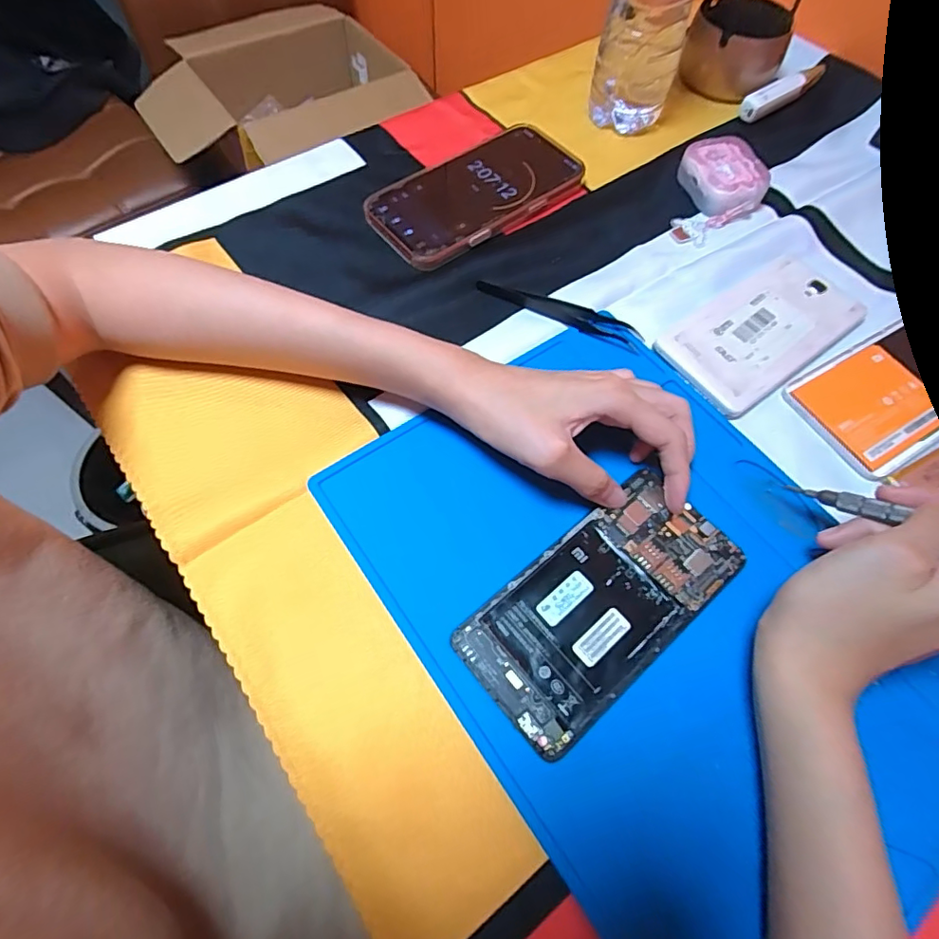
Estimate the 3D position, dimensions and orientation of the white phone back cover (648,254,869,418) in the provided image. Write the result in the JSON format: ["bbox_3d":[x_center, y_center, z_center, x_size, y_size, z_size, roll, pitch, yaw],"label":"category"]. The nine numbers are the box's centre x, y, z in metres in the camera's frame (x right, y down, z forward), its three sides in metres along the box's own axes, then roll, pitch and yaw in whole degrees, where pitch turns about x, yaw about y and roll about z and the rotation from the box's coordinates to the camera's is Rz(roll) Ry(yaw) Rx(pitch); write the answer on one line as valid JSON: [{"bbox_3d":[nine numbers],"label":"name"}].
[{"bbox_3d":[0.195,-0.091,0.357,0.143,0.009,0.070,-32,68,-17],"label":"white phone back cover"}]

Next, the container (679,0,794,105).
[{"bbox_3d":[0.240,-0.385,0.489,0.086,0.050,0.100,23,64,10],"label":"container"}]

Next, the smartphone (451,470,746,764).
[{"bbox_3d":[0.068,0.066,0.274,0.144,0.004,0.071,-36,69,-16],"label":"smartphone"}]

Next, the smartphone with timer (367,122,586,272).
[{"bbox_3d":[0.006,-0.212,0.414,0.165,0.014,0.081,-35,69,-18],"label":"smartphone with timer"}]

